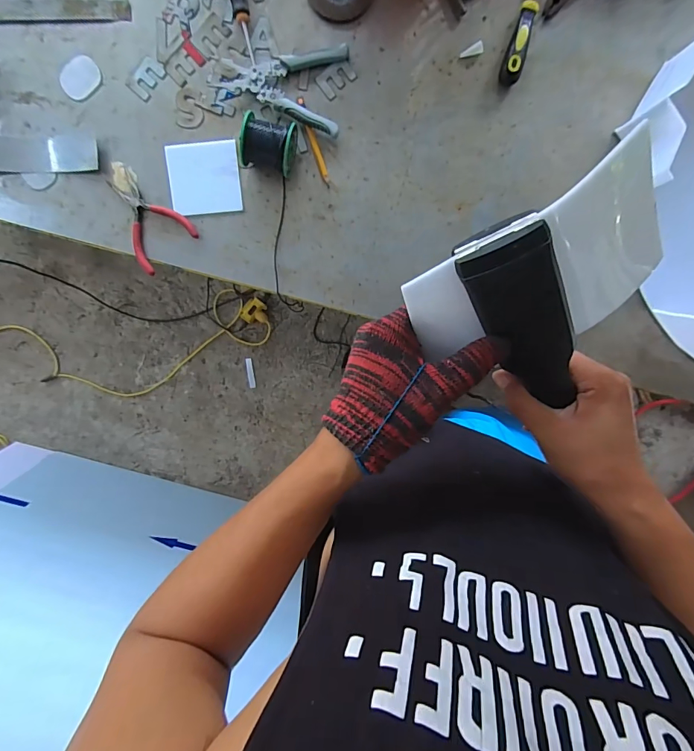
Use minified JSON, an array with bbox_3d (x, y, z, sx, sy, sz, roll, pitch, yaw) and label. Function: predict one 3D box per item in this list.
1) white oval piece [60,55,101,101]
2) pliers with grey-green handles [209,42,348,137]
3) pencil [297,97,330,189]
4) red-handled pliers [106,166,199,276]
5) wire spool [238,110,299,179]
[{"bbox_3d":[-0.395,-0.441,0.624,0.061,0.004,0.048,-39,95,6],"label":"white oval piece"},{"bbox_3d":[-0.105,-0.425,0.615,0.198,0.019,0.118,8,98,0],"label":"pliers with grey-green handles"},{"bbox_3d":[-0.049,-0.348,0.630,0.012,0.009,0.130,-19,97,4],"label":"pencil"},{"bbox_3d":[-0.310,-0.235,0.644,0.099,0.016,0.140,-42,95,6],"label":"red-handled pliers"},{"bbox_3d":[-0.112,-0.330,0.607,0.071,0.060,0.070,10,98,0],"label":"wire spool"}]

